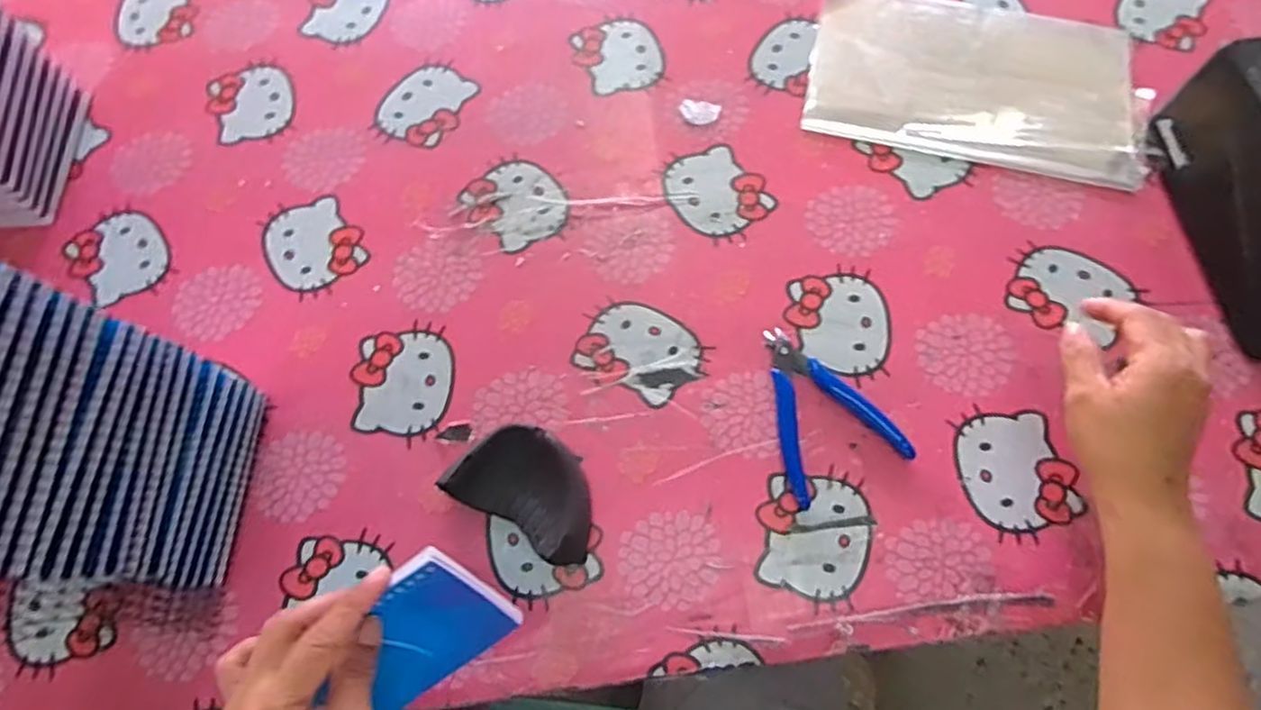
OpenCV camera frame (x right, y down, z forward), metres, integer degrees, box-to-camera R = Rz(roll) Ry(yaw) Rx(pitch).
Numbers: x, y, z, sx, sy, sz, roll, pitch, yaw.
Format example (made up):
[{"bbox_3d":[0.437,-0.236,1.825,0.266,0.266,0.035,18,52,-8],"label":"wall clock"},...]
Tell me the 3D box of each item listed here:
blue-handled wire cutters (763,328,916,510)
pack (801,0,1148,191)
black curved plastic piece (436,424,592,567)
[{"bbox_3d":[0.128,0.034,0.477,0.084,0.009,0.118,-25,70,-7],"label":"blue-handled wire cutters"},{"bbox_3d":[0.285,-0.233,0.569,0.258,0.010,0.160,12,70,7],"label":"pack"},{"bbox_3d":[-0.065,0.088,0.457,0.100,0.026,0.065,30,73,13],"label":"black curved plastic piece"}]

